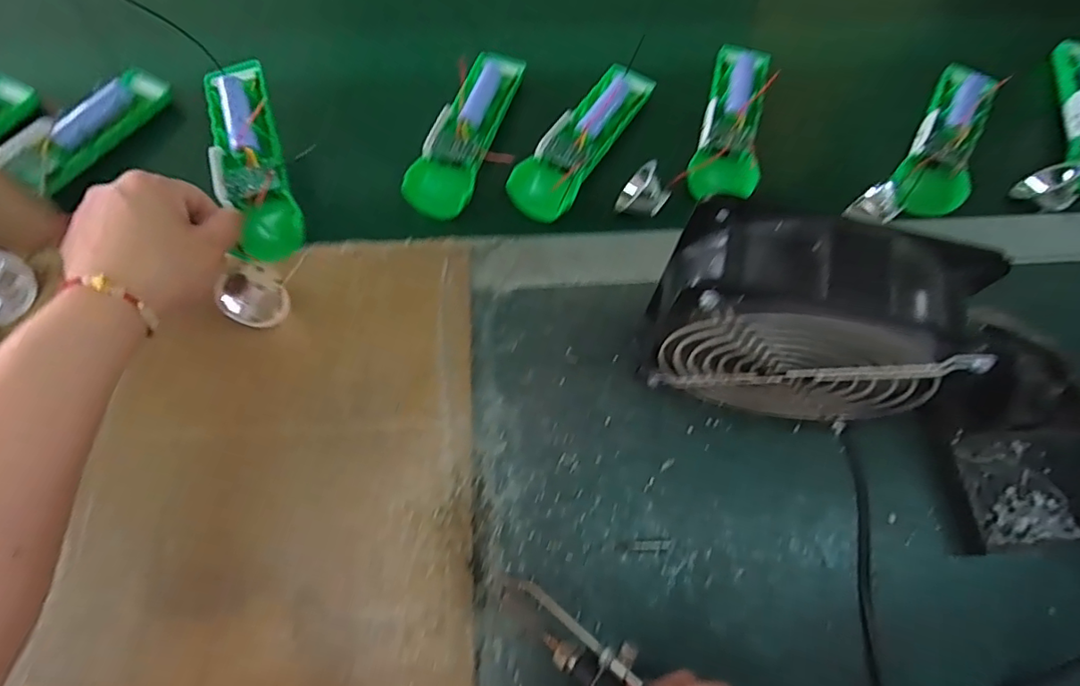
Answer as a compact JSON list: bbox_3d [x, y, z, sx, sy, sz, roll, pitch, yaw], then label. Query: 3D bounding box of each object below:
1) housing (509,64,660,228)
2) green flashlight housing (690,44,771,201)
[{"bbox_3d":[0.032,-0.166,0.448,0.049,0.019,0.156,31,70,10],"label":"housing"},{"bbox_3d":[0.155,-0.180,0.446,0.050,0.019,0.158,13,68,3],"label":"green flashlight housing"}]

